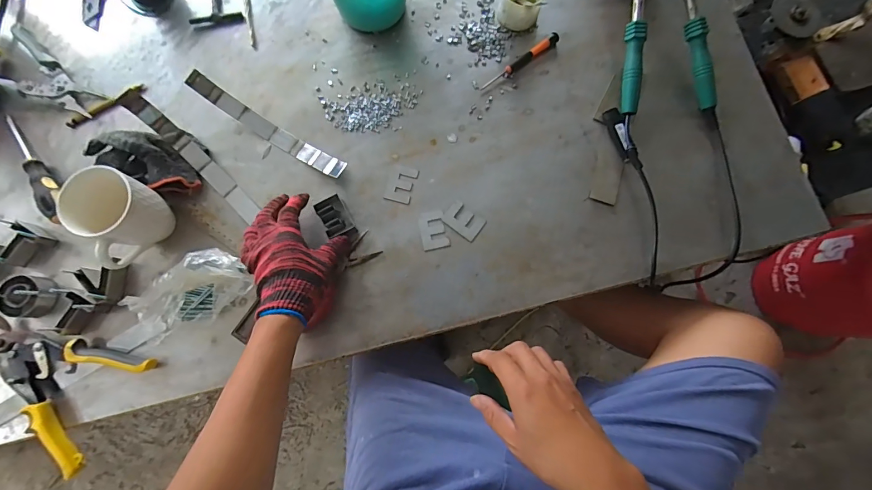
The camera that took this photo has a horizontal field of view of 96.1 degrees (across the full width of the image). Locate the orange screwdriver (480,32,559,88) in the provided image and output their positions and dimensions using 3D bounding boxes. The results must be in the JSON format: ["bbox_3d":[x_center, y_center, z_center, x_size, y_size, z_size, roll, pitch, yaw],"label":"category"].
[{"bbox_3d":[0.129,-0.277,0.591,0.140,0.014,0.015,-37,82,-7],"label":"orange screwdriver"}]

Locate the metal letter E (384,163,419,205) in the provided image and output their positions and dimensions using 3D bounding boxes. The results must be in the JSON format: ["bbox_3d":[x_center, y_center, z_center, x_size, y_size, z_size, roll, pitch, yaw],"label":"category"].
[{"bbox_3d":[-0.050,-0.088,0.561,0.038,0.004,0.054,15,79,2],"label":"metal letter E"}]

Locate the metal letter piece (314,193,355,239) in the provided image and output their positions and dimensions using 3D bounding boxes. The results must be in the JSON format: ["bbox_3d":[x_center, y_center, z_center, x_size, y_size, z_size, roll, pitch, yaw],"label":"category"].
[{"bbox_3d":[-0.138,-0.038,0.538,0.037,0.023,0.052,-30,81,-6],"label":"metal letter piece"}]

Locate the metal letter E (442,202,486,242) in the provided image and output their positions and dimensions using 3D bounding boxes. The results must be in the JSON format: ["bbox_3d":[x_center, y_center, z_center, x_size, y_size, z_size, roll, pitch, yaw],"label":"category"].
[{"bbox_3d":[0.040,-0.033,0.549,0.052,0.004,0.037,38,81,6],"label":"metal letter E"}]

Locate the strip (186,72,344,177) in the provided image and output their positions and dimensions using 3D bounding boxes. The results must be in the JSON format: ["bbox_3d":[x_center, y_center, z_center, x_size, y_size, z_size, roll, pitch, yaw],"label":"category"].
[{"bbox_3d":[-0.237,-0.167,0.557,0.249,0.040,0.026,32,80,5],"label":"strip"}]

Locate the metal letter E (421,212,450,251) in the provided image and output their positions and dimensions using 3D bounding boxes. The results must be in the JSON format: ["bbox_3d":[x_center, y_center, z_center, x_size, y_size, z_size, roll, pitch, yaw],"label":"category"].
[{"bbox_3d":[-0.004,-0.021,0.545,0.036,0.004,0.053,-11,80,-3],"label":"metal letter E"}]

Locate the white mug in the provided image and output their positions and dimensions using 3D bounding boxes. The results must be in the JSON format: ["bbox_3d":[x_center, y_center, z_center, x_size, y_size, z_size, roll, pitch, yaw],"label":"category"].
[{"bbox_3d":[-0.398,-0.031,0.496,0.076,0.105,0.107,24,80,3],"label":"white mug"}]

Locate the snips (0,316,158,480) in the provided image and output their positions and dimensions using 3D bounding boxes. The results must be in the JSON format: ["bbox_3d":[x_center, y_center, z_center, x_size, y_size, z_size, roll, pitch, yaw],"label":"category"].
[{"bbox_3d":[-0.493,0.186,0.488,0.228,0.036,0.142,16,79,2],"label":"snips"}]

